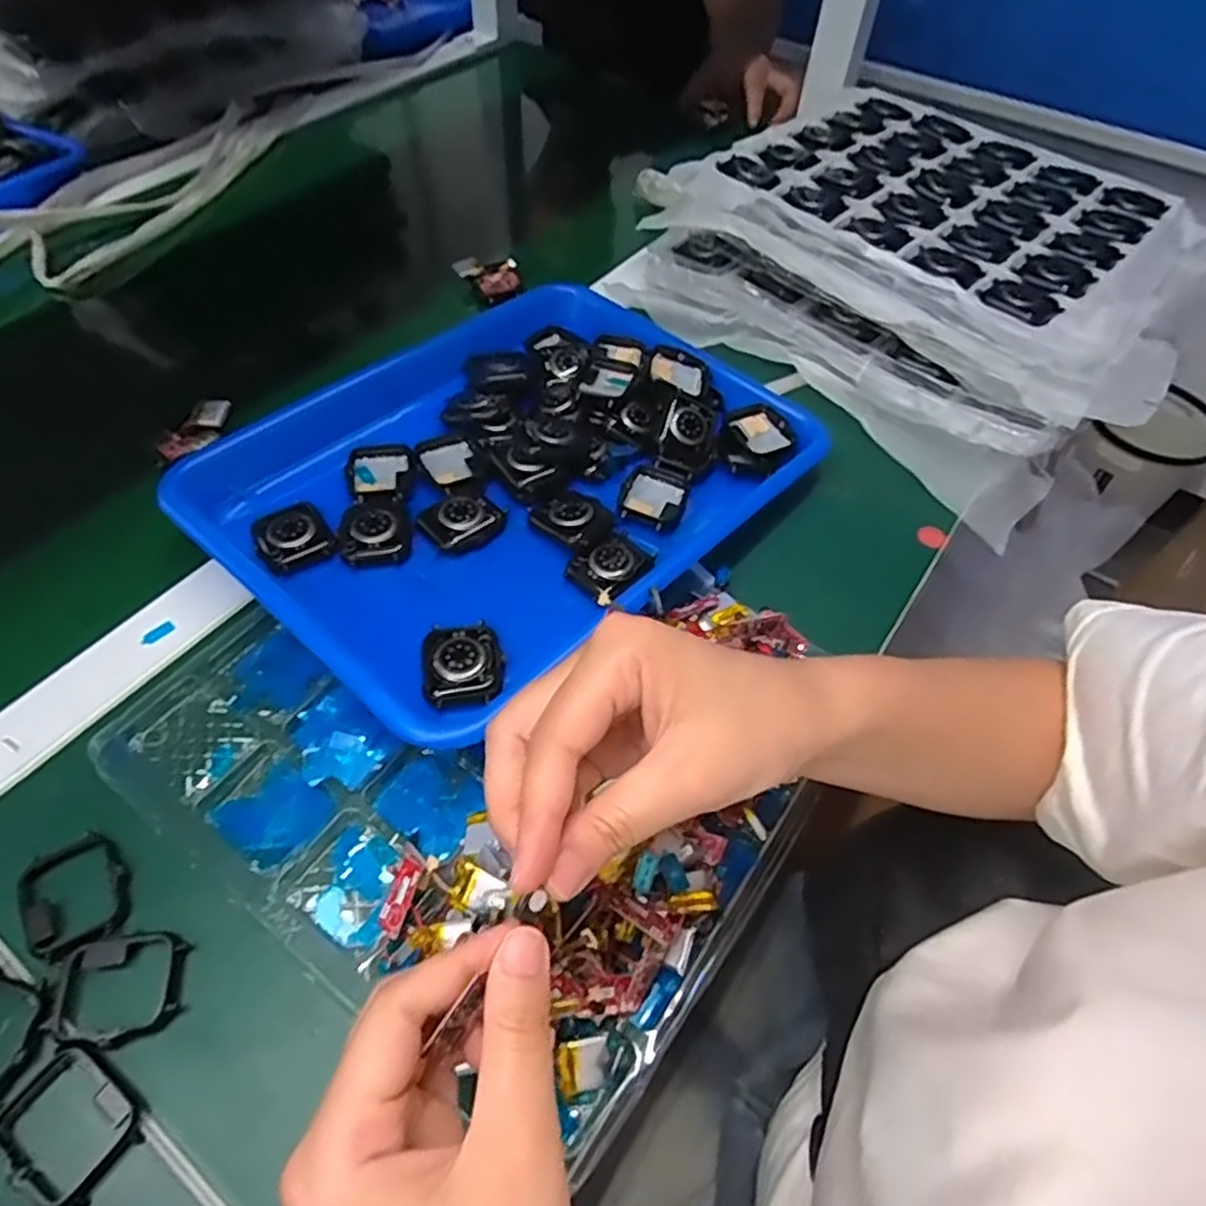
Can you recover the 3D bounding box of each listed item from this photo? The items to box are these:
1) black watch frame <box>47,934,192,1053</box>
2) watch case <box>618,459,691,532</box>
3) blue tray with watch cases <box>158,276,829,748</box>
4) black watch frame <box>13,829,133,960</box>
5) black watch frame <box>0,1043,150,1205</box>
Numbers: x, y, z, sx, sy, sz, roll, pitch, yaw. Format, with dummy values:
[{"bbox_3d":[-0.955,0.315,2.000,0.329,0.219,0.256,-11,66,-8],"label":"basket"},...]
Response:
[{"bbox_3d":[-0.188,0.150,0.289,0.045,0.005,0.038,-4,54,-6],"label":"black watch frame"},{"bbox_3d":[0.031,-0.064,0.433,0.036,0.010,0.050,18,55,10],"label":"watch case"},{"bbox_3d":[-0.054,-0.084,0.426,0.251,0.042,0.311,36,60,22],"label":"blue tray with watch cases"},{"bbox_3d":[-0.220,0.121,0.307,0.039,0.004,0.047,-29,60,-22],"label":"black watch frame"},{"bbox_3d":[-0.191,0.187,0.264,0.046,0.005,0.039,30,58,18],"label":"black watch frame"}]

